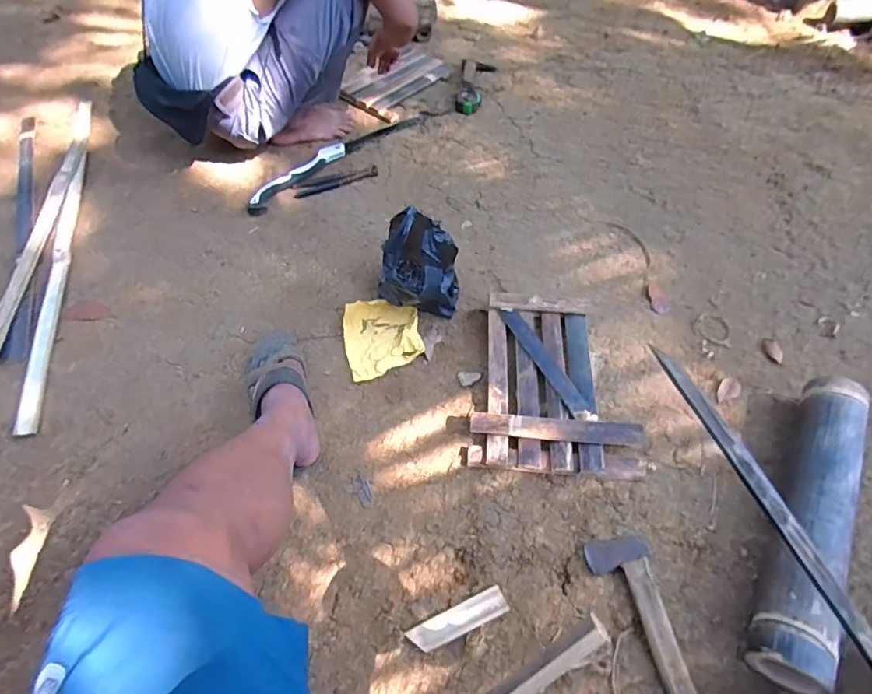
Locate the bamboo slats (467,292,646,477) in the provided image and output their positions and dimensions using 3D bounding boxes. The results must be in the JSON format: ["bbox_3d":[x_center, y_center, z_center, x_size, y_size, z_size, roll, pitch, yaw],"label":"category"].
[{"bbox_3d":[0.217,0.061,0.920,0.272,0.056,0.344,6,54,5],"label":"bamboo slats"}]

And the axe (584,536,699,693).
[{"bbox_3d":[0.295,0.396,0.686,0.083,0.029,0.270,-11,55,-7],"label":"axe"}]

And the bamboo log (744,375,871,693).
[{"bbox_3d":[0.550,0.242,0.746,0.089,0.103,0.478,26,61,18],"label":"bamboo log"}]

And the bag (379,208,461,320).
[{"bbox_3d":[-0.030,-0.147,0.971,0.144,0.209,0.187,1,54,2],"label":"bag"}]

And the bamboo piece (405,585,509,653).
[{"bbox_3d":[0.032,0.384,0.712,0.140,0.016,0.037,-20,56,-13],"label":"bamboo piece"}]

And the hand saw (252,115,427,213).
[{"bbox_3d":[-0.258,-0.519,1.339,0.069,0.035,0.592,36,62,24],"label":"hand saw"}]

